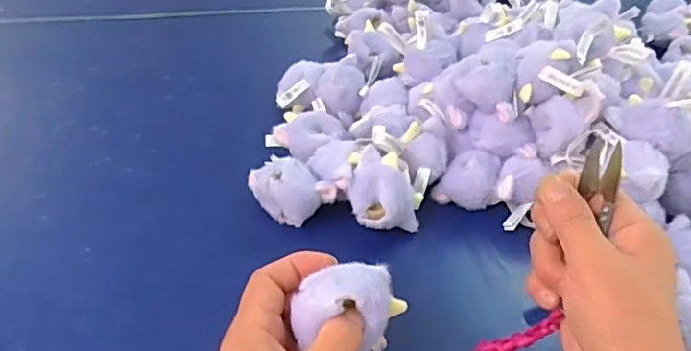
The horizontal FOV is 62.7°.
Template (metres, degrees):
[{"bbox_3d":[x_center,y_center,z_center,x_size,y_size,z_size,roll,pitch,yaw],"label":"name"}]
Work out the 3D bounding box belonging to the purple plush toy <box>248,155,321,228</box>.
[{"bbox_3d":[-0.052,0.012,0.476,0.057,0.040,0.048,-1,43,-7],"label":"purple plush toy"}]

